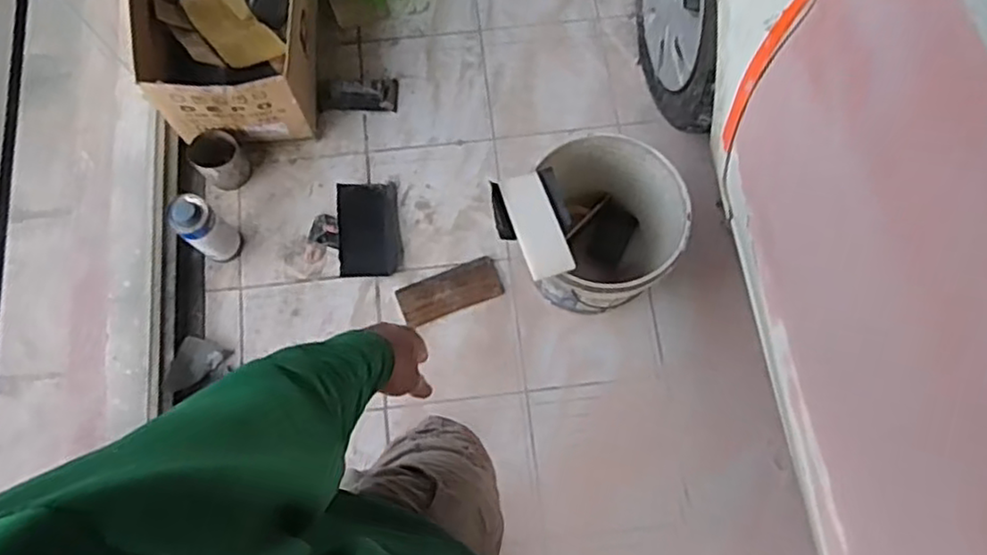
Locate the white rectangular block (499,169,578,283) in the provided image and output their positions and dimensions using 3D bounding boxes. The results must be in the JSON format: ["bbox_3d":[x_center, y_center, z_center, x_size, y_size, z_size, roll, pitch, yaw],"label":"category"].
[{"bbox_3d":[0.075,-0.092,1.202,0.079,0.026,0.186,-20,75,-5],"label":"white rectangular block"}]

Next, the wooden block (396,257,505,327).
[{"bbox_3d":[-0.101,0.031,1.587,0.238,0.013,0.104,-21,75,-6],"label":"wooden block"}]

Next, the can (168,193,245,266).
[{"bbox_3d":[-0.614,-0.102,1.452,0.079,0.216,0.093,34,77,9],"label":"can"}]

